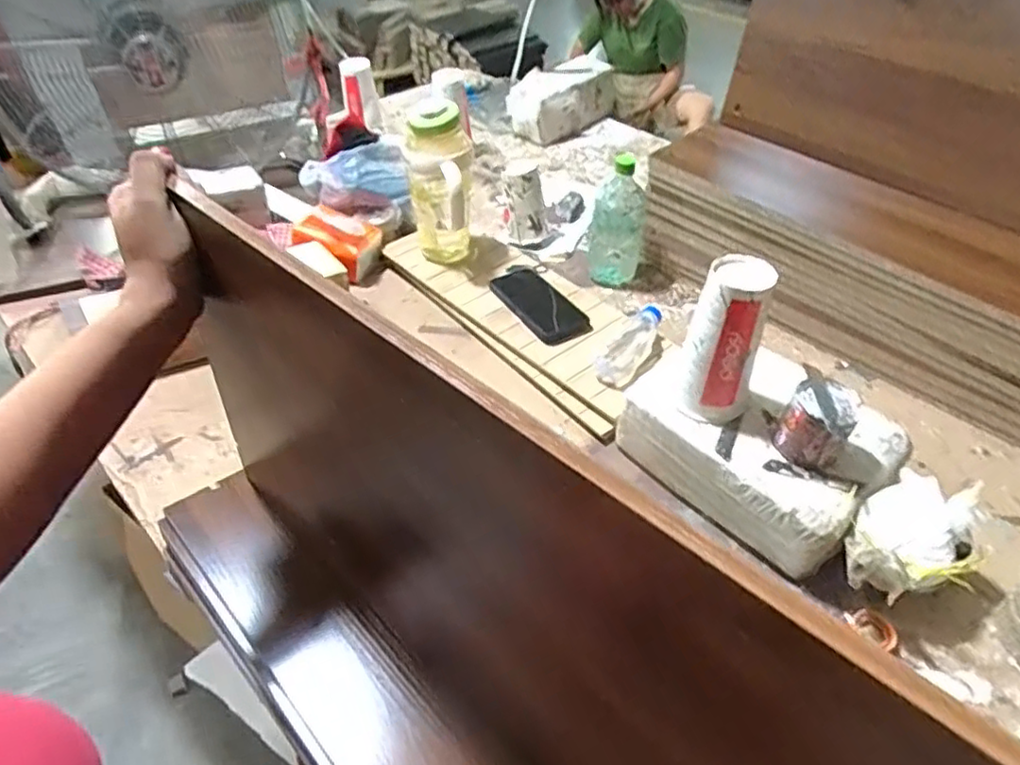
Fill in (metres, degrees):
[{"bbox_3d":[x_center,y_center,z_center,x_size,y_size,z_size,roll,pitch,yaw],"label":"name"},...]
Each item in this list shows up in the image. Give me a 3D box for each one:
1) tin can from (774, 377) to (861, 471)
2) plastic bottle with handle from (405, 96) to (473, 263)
[{"bbox_3d":[0.309,0.042,0.666,0.066,0.077,0.066,24,47,24],"label":"tin can"},{"bbox_3d":[-0.105,-0.292,0.986,0.092,0.238,0.140,-4,42,-5],"label":"plastic bottle with handle"}]

